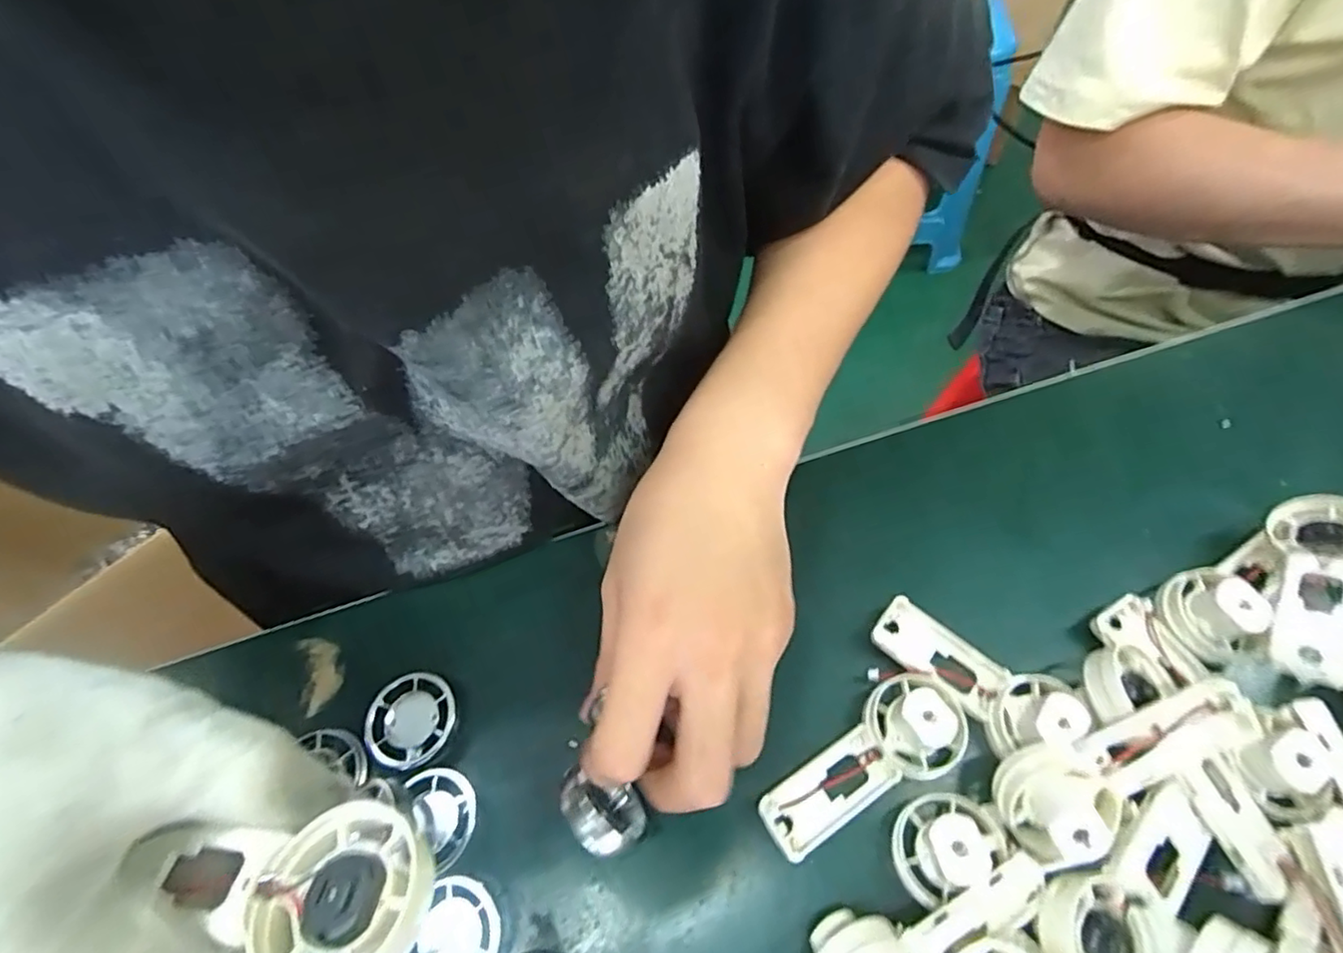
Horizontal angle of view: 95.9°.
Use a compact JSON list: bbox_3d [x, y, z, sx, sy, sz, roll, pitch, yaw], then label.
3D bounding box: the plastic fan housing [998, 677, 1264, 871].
[{"bbox_3d":[0.163,0.105,0.220,0.090,0.025,0.034,-30,63,1],"label":"plastic fan housing"}]

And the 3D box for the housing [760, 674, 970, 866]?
[{"bbox_3d":[0.076,0.114,0.242,0.089,0.030,0.036,-29,63,-13],"label":"housing"}]

